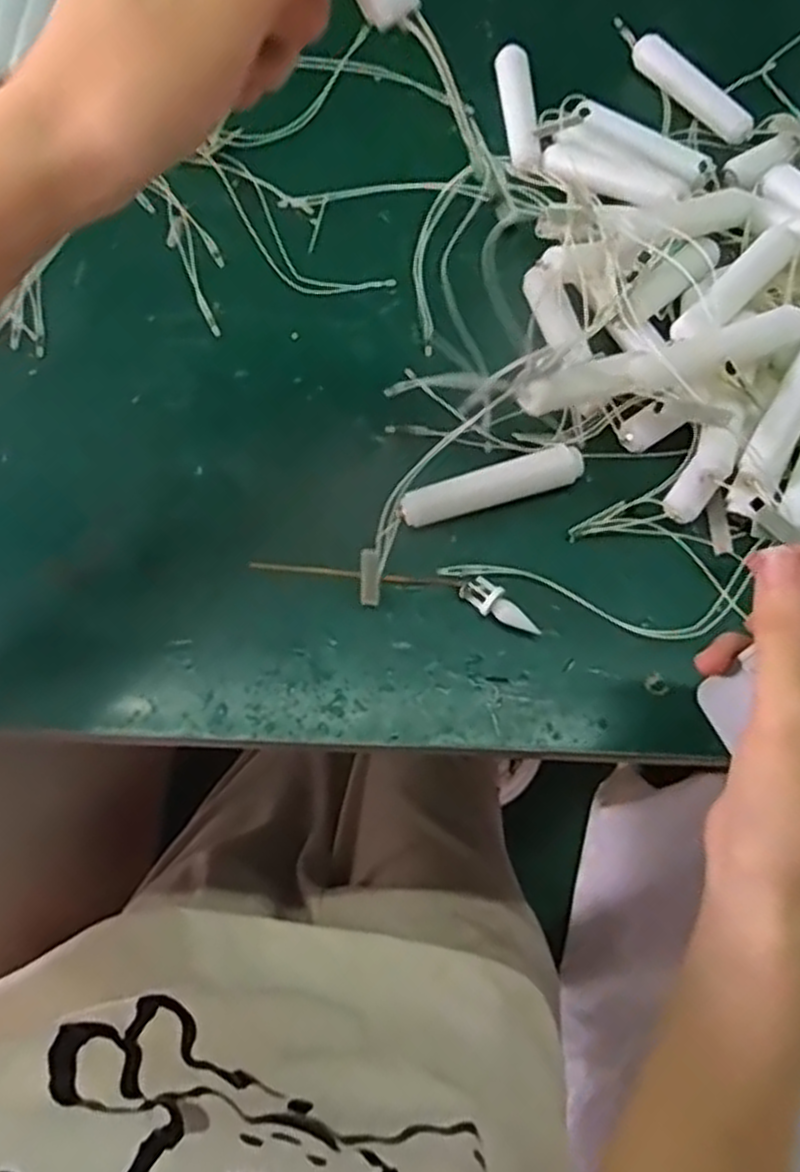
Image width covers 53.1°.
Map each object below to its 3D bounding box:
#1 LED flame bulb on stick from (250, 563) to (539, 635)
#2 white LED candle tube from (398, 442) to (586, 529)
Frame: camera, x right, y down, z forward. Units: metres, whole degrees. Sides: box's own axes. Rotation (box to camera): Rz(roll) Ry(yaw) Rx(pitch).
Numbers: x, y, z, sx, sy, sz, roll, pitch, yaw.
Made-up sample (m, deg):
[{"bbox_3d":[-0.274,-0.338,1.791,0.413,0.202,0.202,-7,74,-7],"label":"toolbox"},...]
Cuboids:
[{"bbox_3d":[-0.002,-0.003,0.375,0.135,0.013,0.017,14,71,6],"label":"LED flame bulb on stick"},{"bbox_3d":[0.045,-0.049,0.390,0.090,0.014,0.019,-15,70,-5],"label":"white LED candle tube"}]

